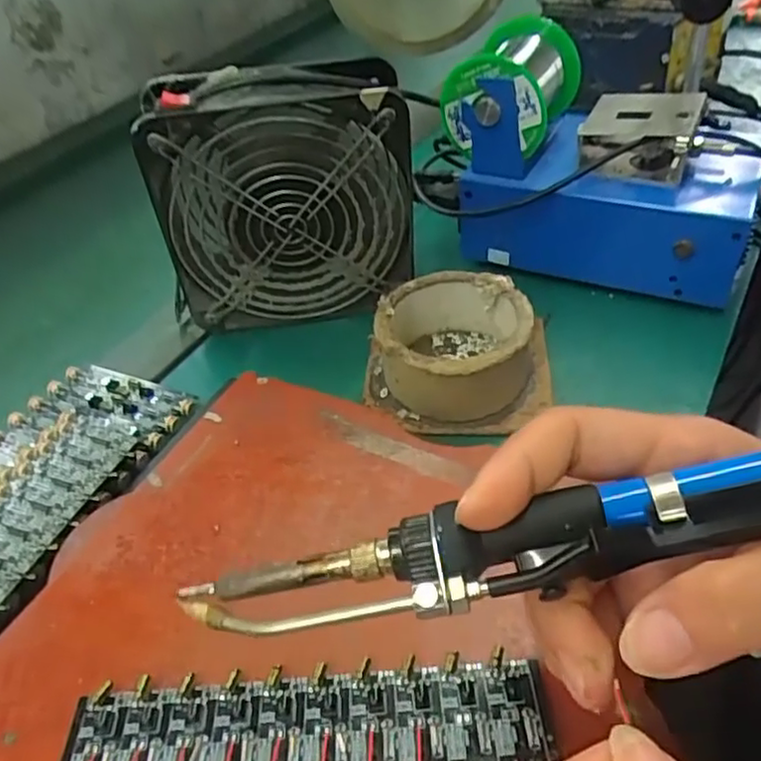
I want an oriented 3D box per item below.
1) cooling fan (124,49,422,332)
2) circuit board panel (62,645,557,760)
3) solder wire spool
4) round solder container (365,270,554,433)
[{"bbox_3d":[-0.058,-0.106,0.415,0.153,0.156,0.059,-6,43,1],"label":"cooling fan"},{"bbox_3d":[-0.026,0.120,0.223,0.162,0.007,0.045,-6,43,2],"label":"circuit board panel"},{"bbox_3d":[0.087,-0.197,0.437,0.065,0.059,0.092,15,47,25],"label":"solder wire spool"},{"bbox_3d":[0.044,-0.018,0.386,0.106,0.051,0.085,-2,42,9],"label":"round solder container"}]

